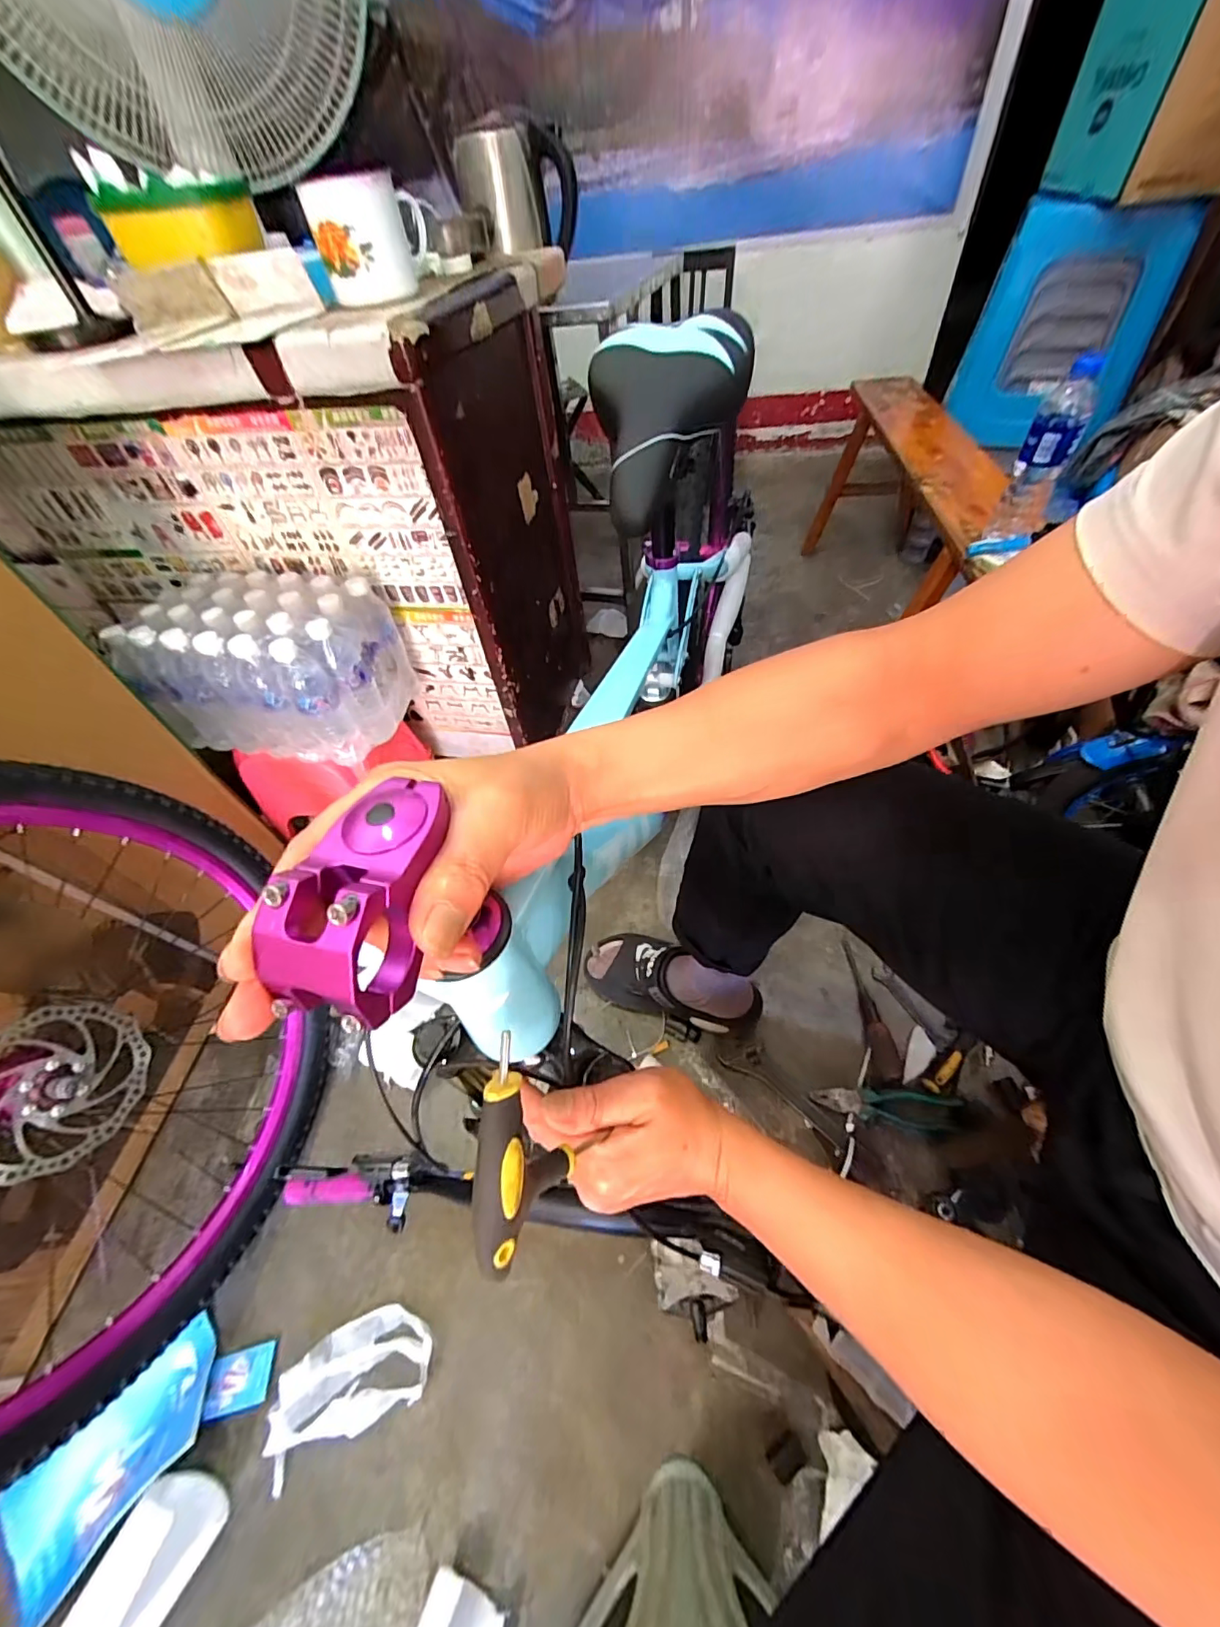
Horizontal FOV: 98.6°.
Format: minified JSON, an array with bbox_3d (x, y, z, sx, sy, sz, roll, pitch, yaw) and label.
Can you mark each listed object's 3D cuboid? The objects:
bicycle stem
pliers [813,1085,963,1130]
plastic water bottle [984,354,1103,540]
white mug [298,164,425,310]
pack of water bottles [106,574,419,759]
[{"bbox_3d":[-0.085,0.027,0.189,0.041,0.042,0.082,7,52,12],"label":"bicycle stem"},{"bbox_3d":[0.369,0.391,0.698,0.186,0.025,0.045,4,52,9],"label":"pliers"},{"bbox_3d":[0.617,-0.509,0.742,0.062,0.202,0.067,25,58,23],"label":"plastic water bottle"},{"bbox_3d":[-0.270,-0.642,0.589,0.114,0.090,0.098,-12,51,-4],"label":"white mug"},{"bbox_3d":[-0.547,-0.252,0.872,0.345,0.214,0.245,6,52,11],"label":"pack of water bottles"}]

